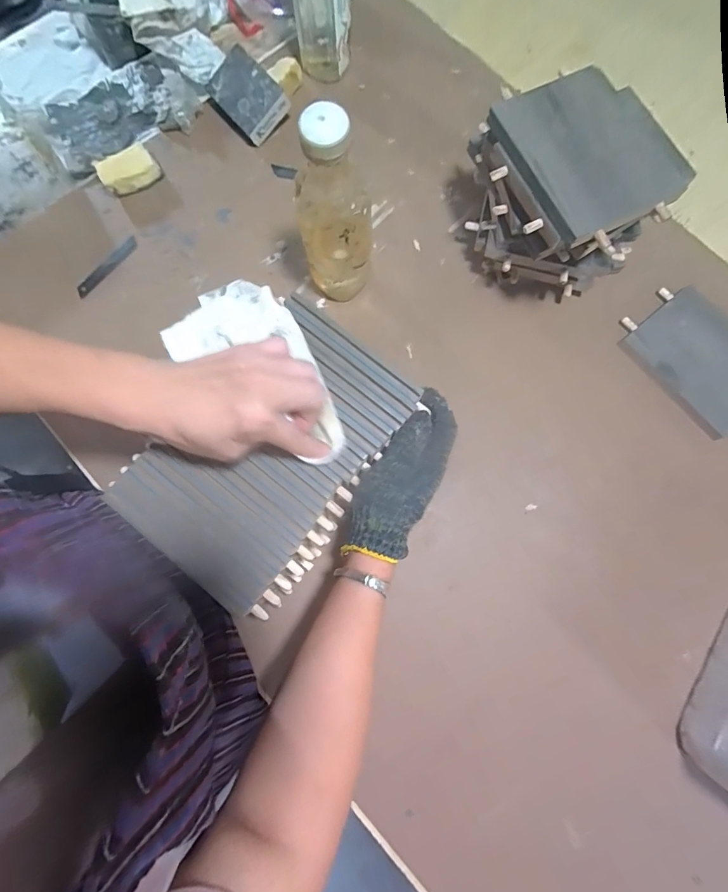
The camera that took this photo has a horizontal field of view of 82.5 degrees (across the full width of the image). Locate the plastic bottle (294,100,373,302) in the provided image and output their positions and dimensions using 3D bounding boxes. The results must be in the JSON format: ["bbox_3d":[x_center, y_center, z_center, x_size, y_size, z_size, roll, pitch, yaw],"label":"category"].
[{"bbox_3d":[-0.028,-0.214,0.409,0.058,0.212,0.057,-31,81,-7],"label":"plastic bottle"}]

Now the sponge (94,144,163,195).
[{"bbox_3d":[-0.293,-0.341,0.519,0.066,0.034,0.035,-36,82,-7],"label":"sponge"}]

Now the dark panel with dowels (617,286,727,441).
[{"bbox_3d":[0.392,-0.102,0.485,0.120,0.015,0.169,-41,82,-8],"label":"dark panel with dowels"}]

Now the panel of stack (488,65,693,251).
[{"bbox_3d":[0.214,-0.275,0.382,0.146,0.014,0.149,-26,79,-5],"label":"panel of stack"}]

